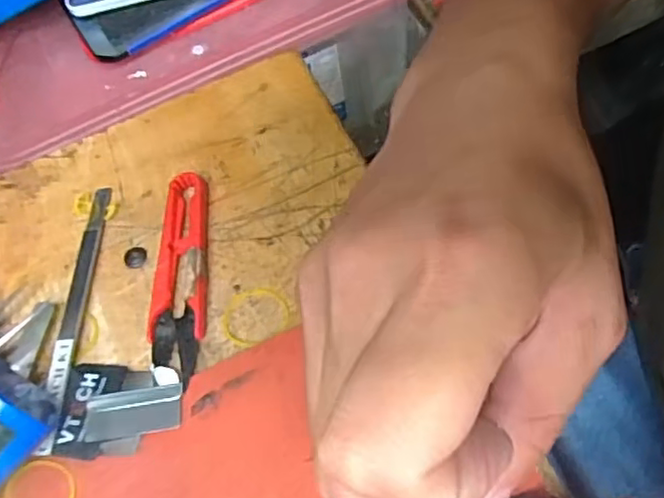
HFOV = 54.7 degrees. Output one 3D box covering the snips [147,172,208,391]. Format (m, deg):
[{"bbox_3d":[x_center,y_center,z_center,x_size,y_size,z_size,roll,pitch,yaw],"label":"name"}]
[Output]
[{"bbox_3d":[-0.066,0.010,0.287,0.024,0.009,0.101,-2,62,6],"label":"snips"}]

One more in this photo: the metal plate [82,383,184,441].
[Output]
[{"bbox_3d":[-0.080,0.066,0.259,0.038,0.004,0.019,-10,62,2],"label":"metal plate"}]

